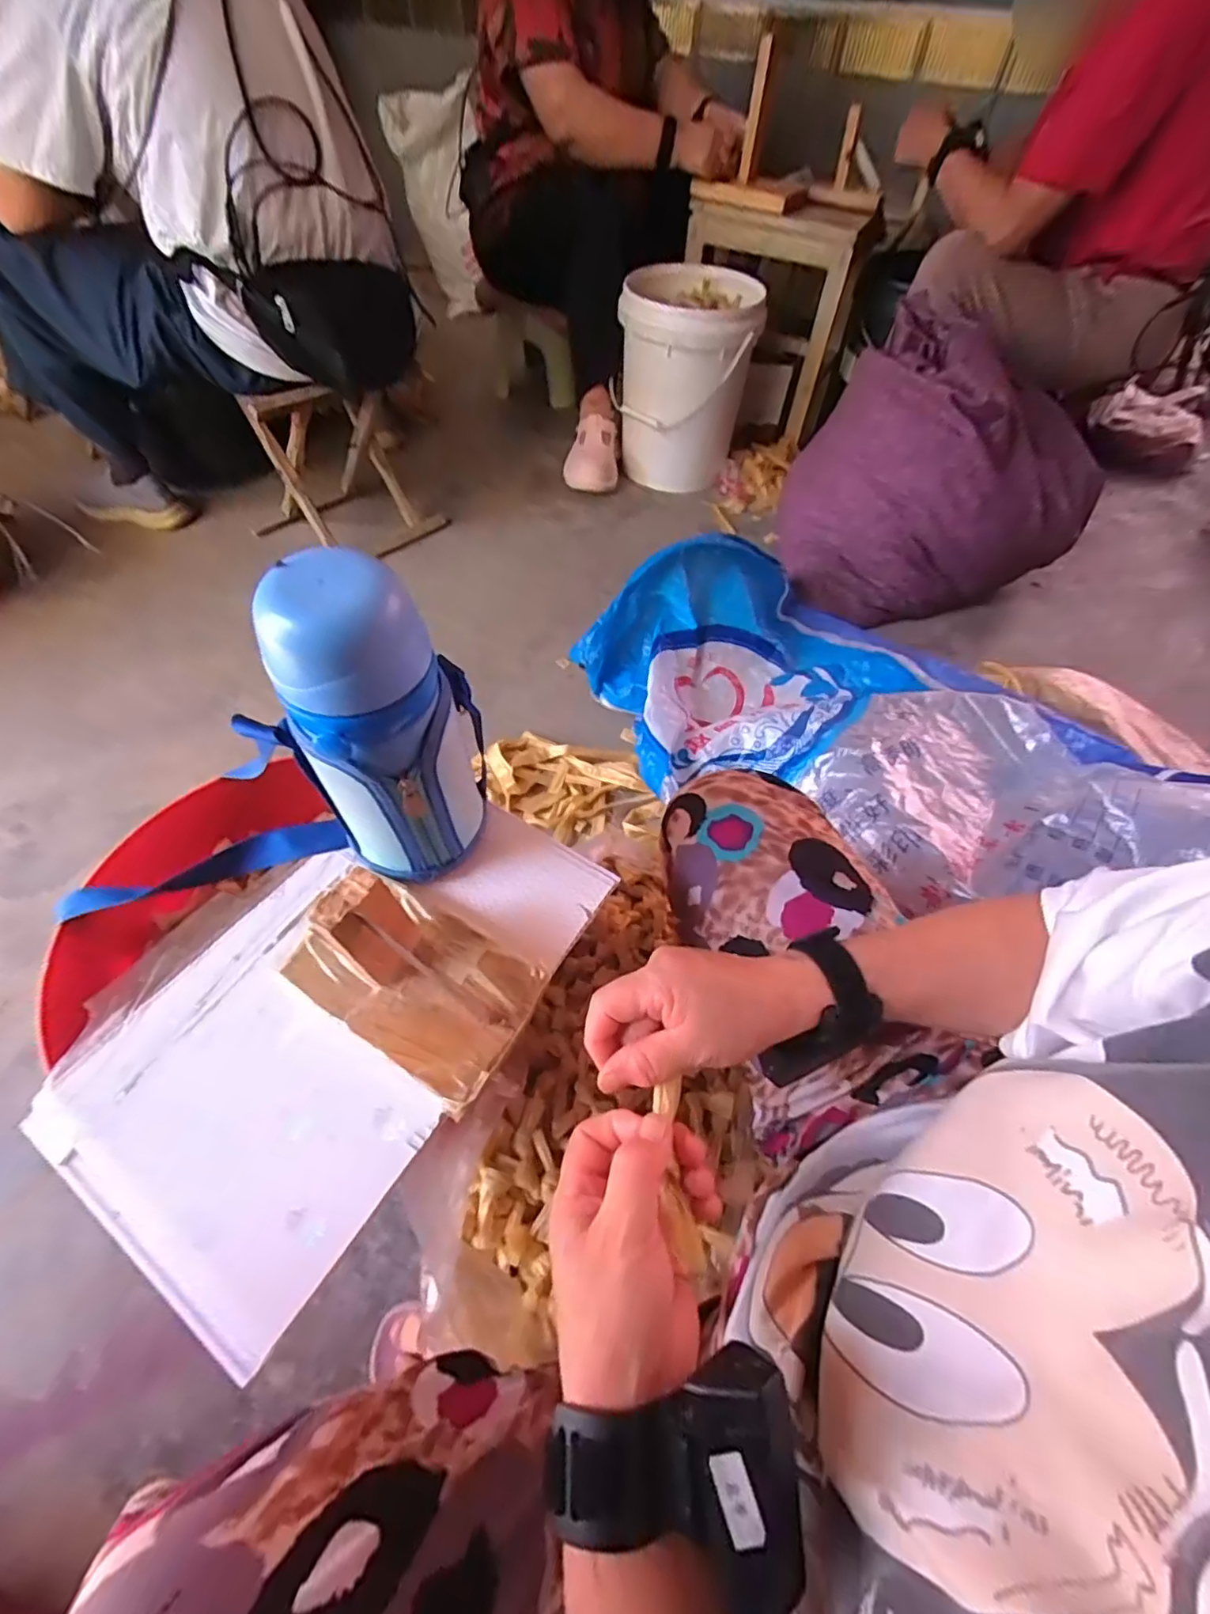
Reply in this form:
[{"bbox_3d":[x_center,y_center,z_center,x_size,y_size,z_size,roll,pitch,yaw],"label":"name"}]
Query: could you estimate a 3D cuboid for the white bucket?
[{"bbox_3d":[0.178,-0.907,1.310,0.262,0.331,0.263,23,57,13],"label":"white bucket"}]

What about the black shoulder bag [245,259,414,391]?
[{"bbox_3d":[-0.423,-0.761,0.961,0.085,0.155,0.246,29,48,36],"label":"black shoulder bag"}]

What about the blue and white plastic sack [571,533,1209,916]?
[{"bbox_3d":[0.333,-0.133,0.795,0.496,0.207,0.743,-30,49,-21],"label":"blue and white plastic sack"}]

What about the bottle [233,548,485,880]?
[{"bbox_3d":[-0.132,-0.044,0.349,0.093,0.195,0.095,12,56,6],"label":"bottle"}]

